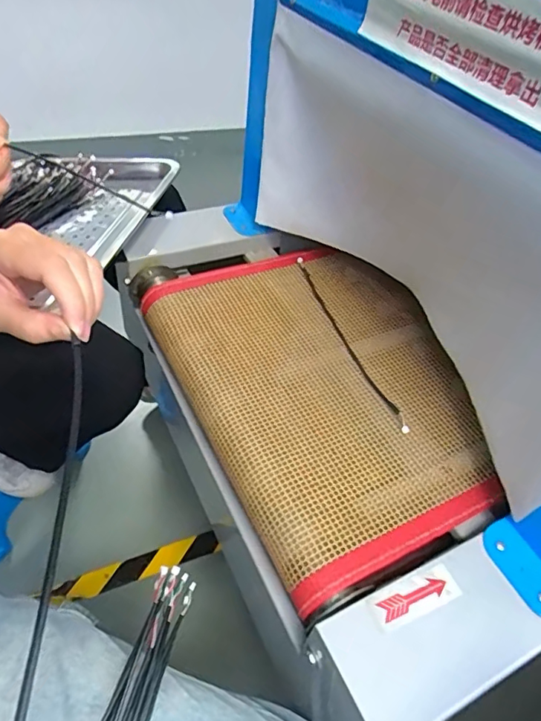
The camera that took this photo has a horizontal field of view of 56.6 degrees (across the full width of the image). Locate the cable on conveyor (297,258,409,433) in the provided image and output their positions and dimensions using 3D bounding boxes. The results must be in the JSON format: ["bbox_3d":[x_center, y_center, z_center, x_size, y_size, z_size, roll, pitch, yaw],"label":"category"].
[{"bbox_3d":[0.084,-0.027,0.574,0.015,0.015,0.275,-18,54,-12],"label":"cable on conveyor"}]

